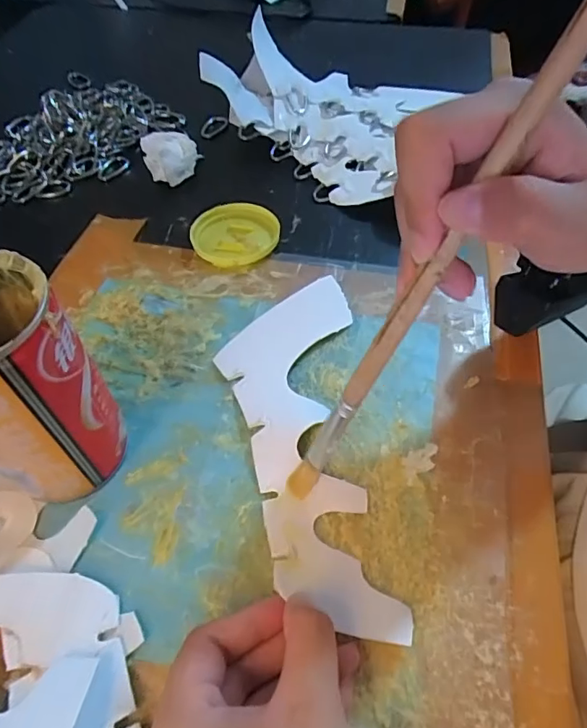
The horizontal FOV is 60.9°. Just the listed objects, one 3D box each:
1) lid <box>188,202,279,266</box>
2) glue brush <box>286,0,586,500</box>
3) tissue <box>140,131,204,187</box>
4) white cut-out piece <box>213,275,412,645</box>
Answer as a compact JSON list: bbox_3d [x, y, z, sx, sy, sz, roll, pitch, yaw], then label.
[{"bbox_3d":[-0.044,-0.098,0.379,0.064,0.010,0.059,0,55,0],"label":"lid"},{"bbox_3d":[0.051,-0.030,0.192,0.007,0.273,0.010,-13,51,-42],"label":"glue brush"},{"bbox_3d":[-0.100,-0.170,0.419,0.045,0.034,0.042,-14,56,-9],"label":"tissue"},{"bbox_3d":[0.002,0.038,0.282,0.080,0.012,0.211,-5,55,-1],"label":"white cut-out piece"}]

